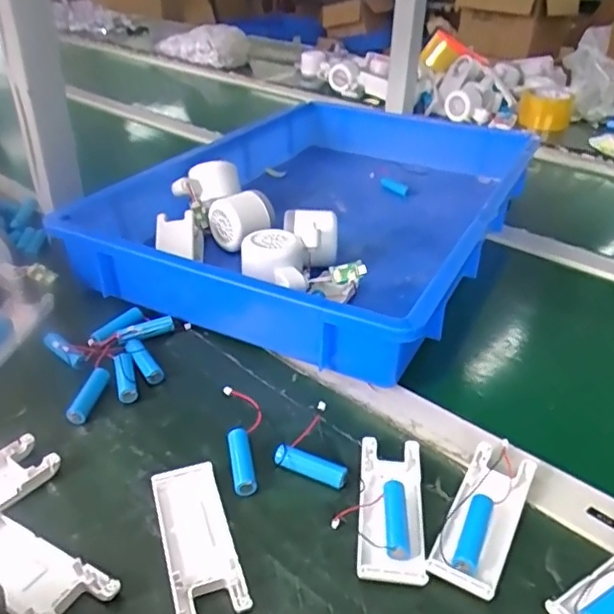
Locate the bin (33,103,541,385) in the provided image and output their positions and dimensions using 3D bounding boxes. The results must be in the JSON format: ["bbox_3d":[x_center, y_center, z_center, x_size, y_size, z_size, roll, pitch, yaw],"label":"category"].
[{"bbox_3d":[0.034,-0.127,0.703,0.359,0.089,0.553,17,36,24],"label":"bin"}]

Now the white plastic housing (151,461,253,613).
[{"bbox_3d":[-0.065,0.138,0.355,0.041,0.013,0.101,-11,34,-16],"label":"white plastic housing"}]

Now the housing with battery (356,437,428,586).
[{"bbox_3d":[0.052,0.126,0.375,0.040,0.011,0.100,3,33,4],"label":"housing with battery"}]

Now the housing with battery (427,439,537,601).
[{"bbox_3d":[0.111,0.128,0.370,0.038,0.025,0.104,17,37,24],"label":"housing with battery"}]

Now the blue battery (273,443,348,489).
[{"bbox_3d":[0.003,0.107,0.401,0.049,0.012,0.017,14,35,19],"label":"blue battery"}]

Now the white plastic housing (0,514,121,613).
[{"bbox_3d":[-0.158,0.151,0.333,0.103,0.013,0.039,17,36,23],"label":"white plastic housing"}]

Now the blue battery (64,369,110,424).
[{"bbox_3d":[-0.168,0.067,0.456,0.014,0.015,0.052,7,34,11],"label":"blue battery"}]

